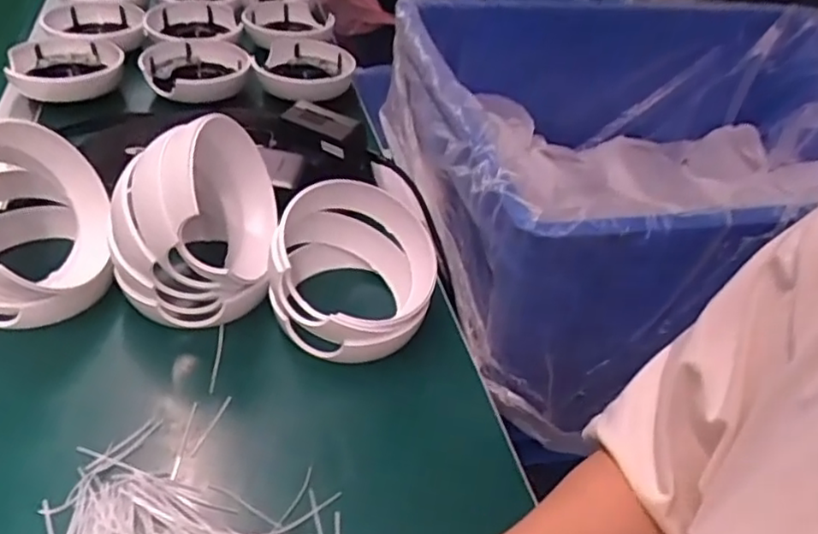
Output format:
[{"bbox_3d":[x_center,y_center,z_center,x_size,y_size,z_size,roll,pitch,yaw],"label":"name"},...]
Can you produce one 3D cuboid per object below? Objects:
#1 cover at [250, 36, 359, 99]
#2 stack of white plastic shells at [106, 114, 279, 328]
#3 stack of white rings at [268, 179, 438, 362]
[{"bbox_3d":[-0.122,-0.232,0.755,0.114,0.033,0.098,1,40,-8],"label":"cover"},{"bbox_3d":[-0.146,-0.039,0.461,0.109,0.113,0.117,10,39,3],"label":"stack of white plastic shells"},{"bbox_3d":[-0.039,0.004,0.468,0.110,0.083,0.116,6,39,-1],"label":"stack of white rings"}]

